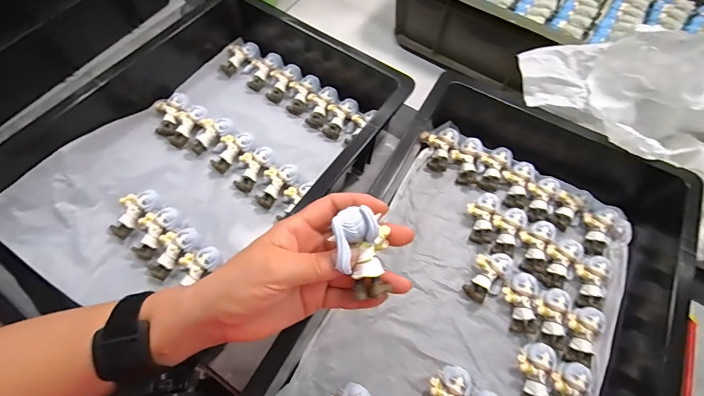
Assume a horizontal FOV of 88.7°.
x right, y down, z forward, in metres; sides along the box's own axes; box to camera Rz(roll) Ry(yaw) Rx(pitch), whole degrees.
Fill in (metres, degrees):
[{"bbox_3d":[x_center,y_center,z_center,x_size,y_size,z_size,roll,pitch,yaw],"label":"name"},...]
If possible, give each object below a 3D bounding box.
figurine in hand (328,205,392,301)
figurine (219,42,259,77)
[{"bbox_3d":[0.007,0.037,0.240,0.037,0.028,0.051,0,66,-3],"label":"figurine in hand"},{"bbox_3d":[-0.176,-0.218,0.556,0.065,0.014,0.037,-43,75,-2],"label":"figurine"}]

